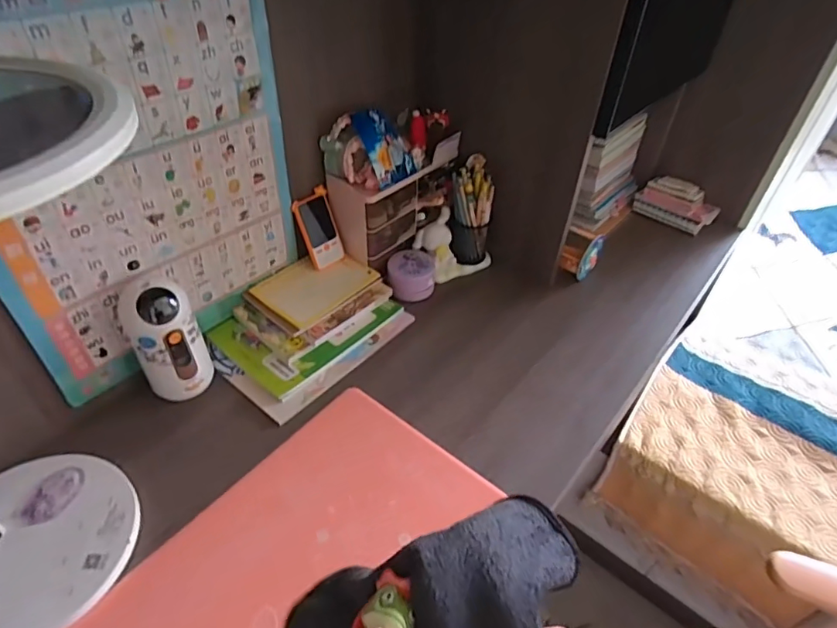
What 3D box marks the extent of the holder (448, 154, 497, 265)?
[{"bbox_3d":[0.093,-0.180,0.923,0.073,0.171,0.068,9,44,6],"label":"holder"}]

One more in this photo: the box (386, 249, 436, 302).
[{"bbox_3d":[-0.013,-0.071,0.901,0.080,0.052,0.077,1,43,-1],"label":"box"}]

